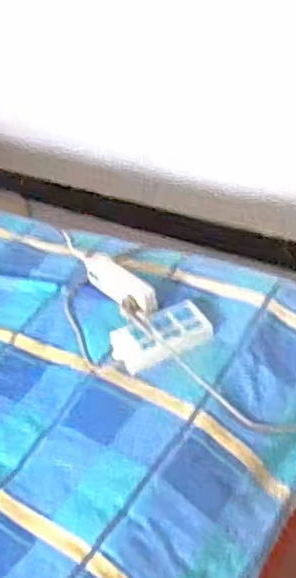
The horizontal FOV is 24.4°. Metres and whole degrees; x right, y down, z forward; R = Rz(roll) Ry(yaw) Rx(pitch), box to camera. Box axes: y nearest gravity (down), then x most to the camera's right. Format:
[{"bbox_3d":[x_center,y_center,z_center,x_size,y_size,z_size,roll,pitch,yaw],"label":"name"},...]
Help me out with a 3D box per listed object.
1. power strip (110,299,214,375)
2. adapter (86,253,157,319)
[{"bbox_3d":[0.026,0.073,1.089,0.154,0.033,0.090,-25,50,-20],"label":"power strip"},{"bbox_3d":[-0.050,-0.007,1.205,0.062,0.031,0.222,-25,37,-20],"label":"adapter"}]

